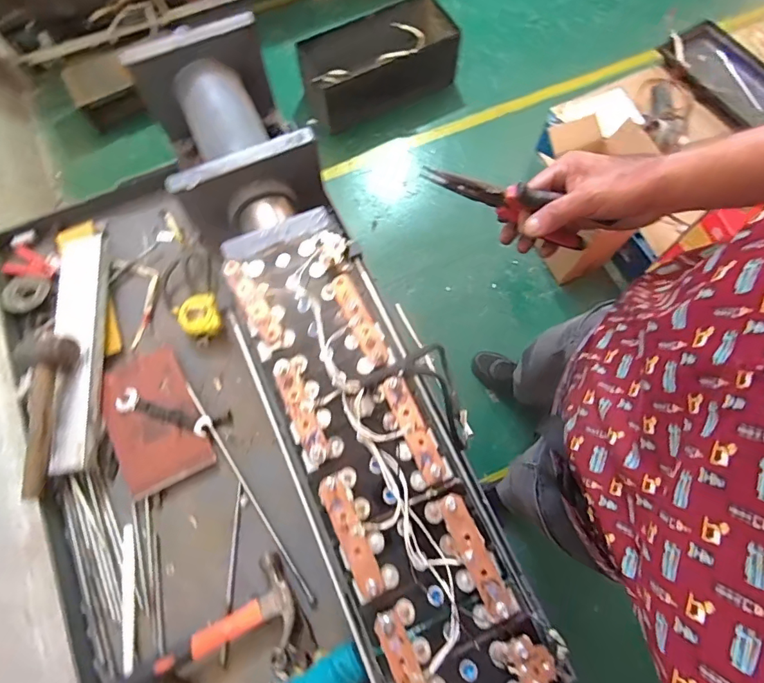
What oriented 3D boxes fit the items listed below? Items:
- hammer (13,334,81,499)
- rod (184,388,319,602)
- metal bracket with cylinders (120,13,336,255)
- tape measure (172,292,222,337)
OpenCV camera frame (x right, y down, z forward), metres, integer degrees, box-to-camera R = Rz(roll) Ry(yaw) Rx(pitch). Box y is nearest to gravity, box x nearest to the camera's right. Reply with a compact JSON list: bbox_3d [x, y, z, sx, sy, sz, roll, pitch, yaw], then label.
[{"bbox_3d":[-0.535,0.105,0.709,0.081,0.059,0.246,5,72,3],"label":"hammer"},{"bbox_3d":[-0.211,0.229,0.716,0.015,0.015,0.388,-34,74,-10],"label":"rod"},{"bbox_3d":[-0.204,-0.265,0.712,0.200,0.235,0.423,-24,73,-7],"label":"metal bracket with cylinders"},{"bbox_3d":[-0.319,-0.042,0.797,0.078,0.035,0.075,0,71,1],"label":"tape measure"}]

